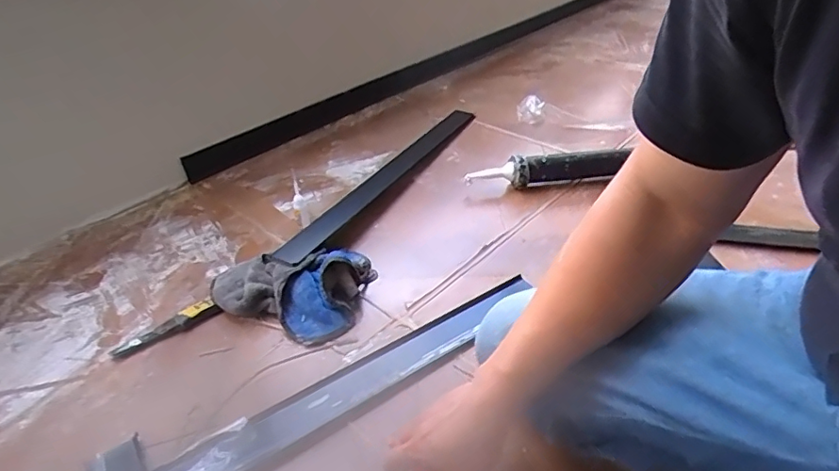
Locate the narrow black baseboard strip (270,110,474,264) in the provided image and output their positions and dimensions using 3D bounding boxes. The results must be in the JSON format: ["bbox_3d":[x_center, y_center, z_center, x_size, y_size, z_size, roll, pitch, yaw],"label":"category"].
[{"bbox_3d":[-0.056,-0.134,1.105,0.075,0.013,0.698,11,36,28],"label":"narrow black baseboard strip"}]

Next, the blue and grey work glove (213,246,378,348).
[{"bbox_3d":[-0.187,0.075,0.807,0.242,0.061,0.197,-11,37,-11],"label":"blue and grey work glove"}]

